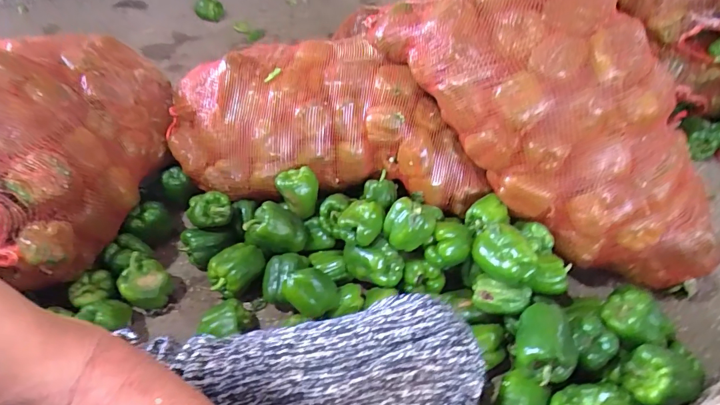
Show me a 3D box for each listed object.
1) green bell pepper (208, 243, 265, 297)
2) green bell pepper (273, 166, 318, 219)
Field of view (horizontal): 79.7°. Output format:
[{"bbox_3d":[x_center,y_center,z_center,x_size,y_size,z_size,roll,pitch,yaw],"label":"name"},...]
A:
[{"bbox_3d":[-0.243,0.130,0.844,0.085,0.058,0.102,24,48,23],"label":"green bell pepper"},{"bbox_3d":[-0.128,-0.025,0.889,0.072,0.074,0.095,-34,53,-31],"label":"green bell pepper"}]

